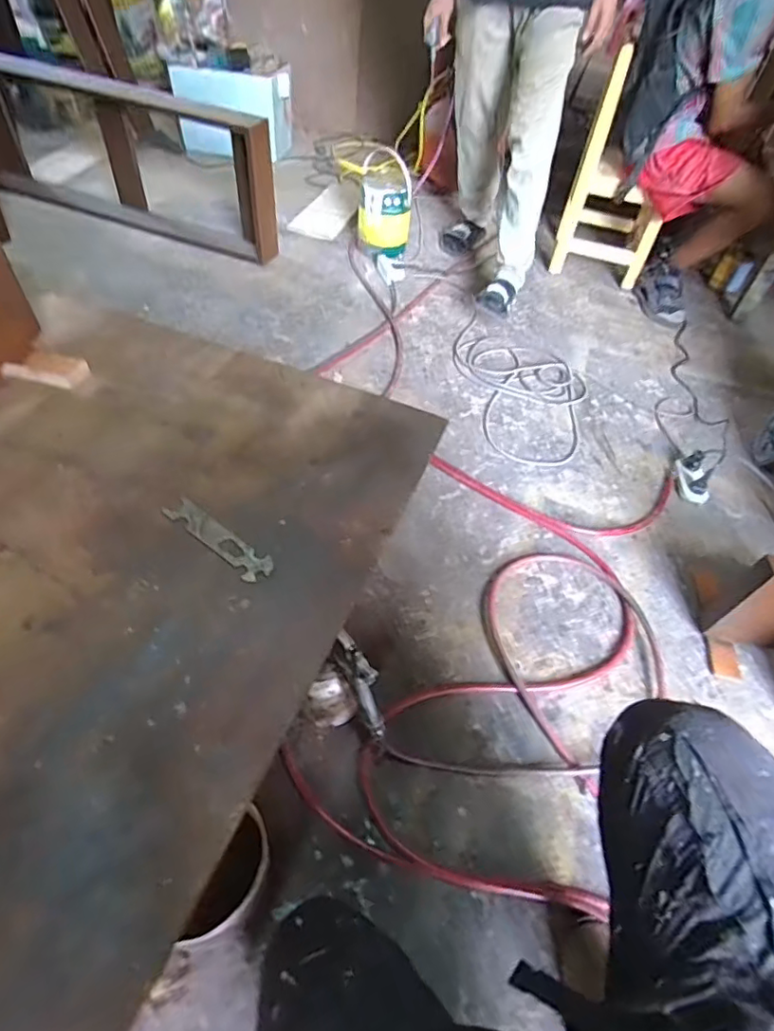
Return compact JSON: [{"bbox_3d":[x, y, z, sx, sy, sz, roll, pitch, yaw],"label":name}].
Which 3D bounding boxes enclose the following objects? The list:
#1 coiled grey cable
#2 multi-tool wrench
[{"bbox_3d":[0.363,-0.356,1.481,0.322,0.017,0.608,-4,51,-10],"label":"coiled grey cable"},{"bbox_3d":[-0.170,0.023,0.565,0.135,0.004,0.032,33,54,22],"label":"multi-tool wrench"}]

